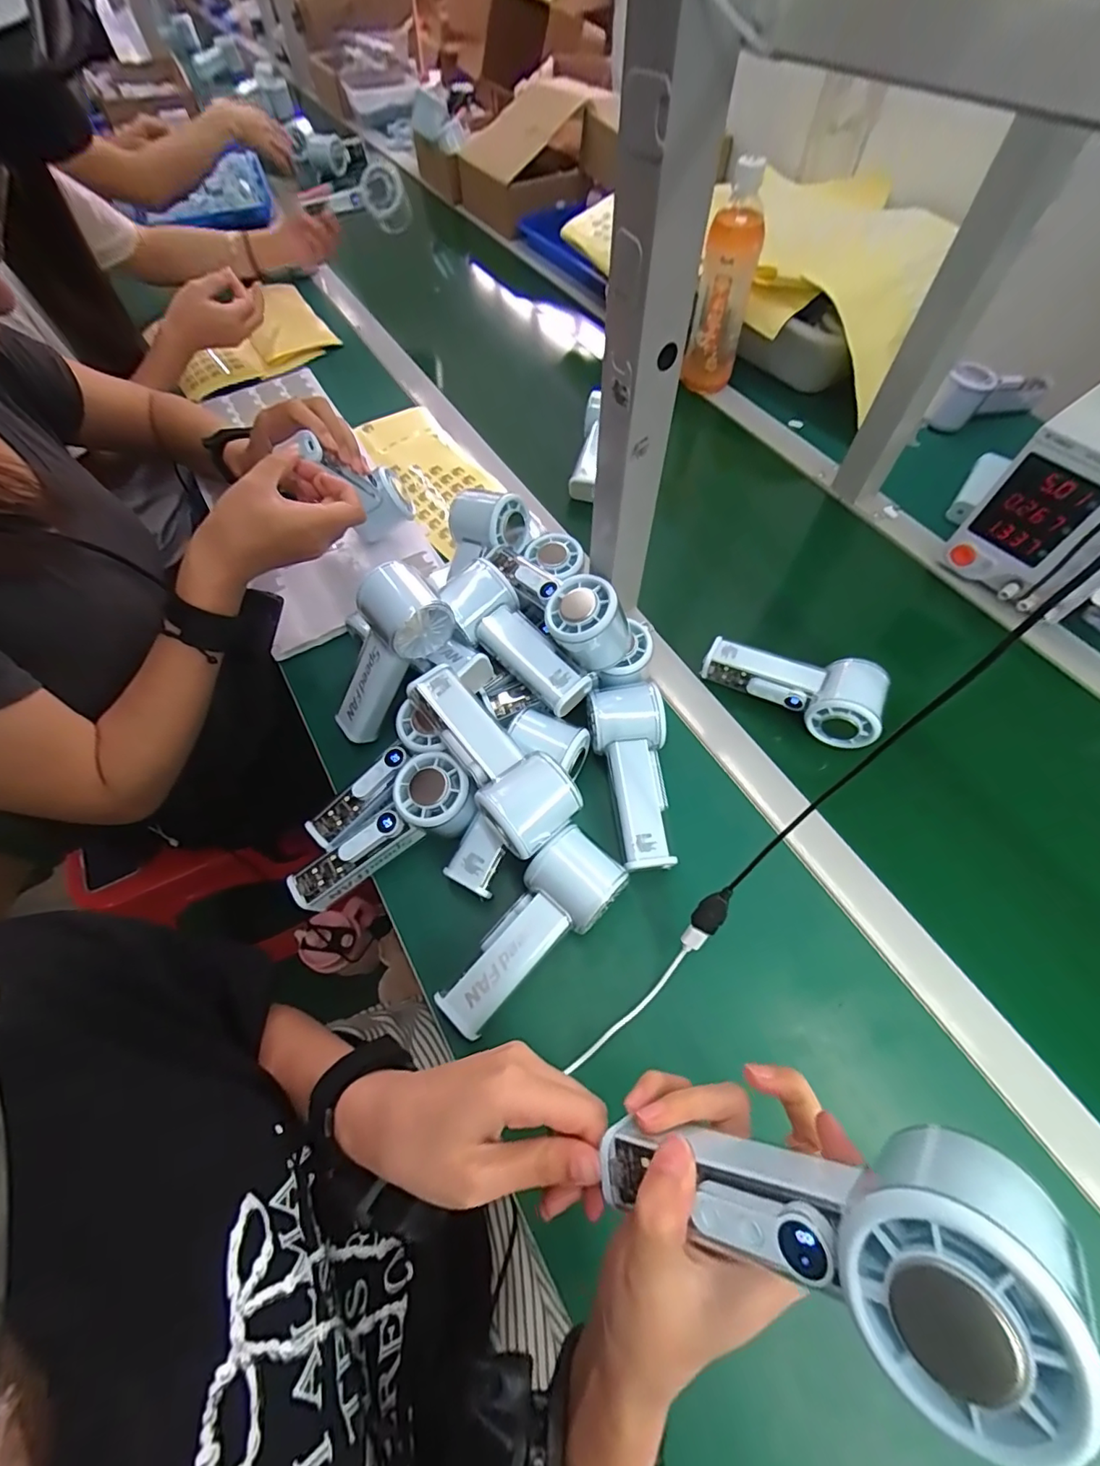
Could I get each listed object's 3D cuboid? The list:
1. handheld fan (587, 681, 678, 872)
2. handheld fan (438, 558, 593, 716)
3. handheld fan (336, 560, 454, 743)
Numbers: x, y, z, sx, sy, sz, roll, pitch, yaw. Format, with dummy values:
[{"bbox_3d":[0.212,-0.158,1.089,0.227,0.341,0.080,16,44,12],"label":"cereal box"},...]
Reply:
[{"bbox_3d":[0.067,0.033,0.431,0.061,0.053,0.152,-6,60,-3],"label":"handheld fan"},{"bbox_3d":[-0.032,-0.078,0.443,0.057,0.053,0.148,-35,66,-18],"label":"handheld fan"},{"bbox_3d":[-0.136,-0.058,0.438,0.058,0.054,0.153,42,116,20],"label":"handheld fan"}]

